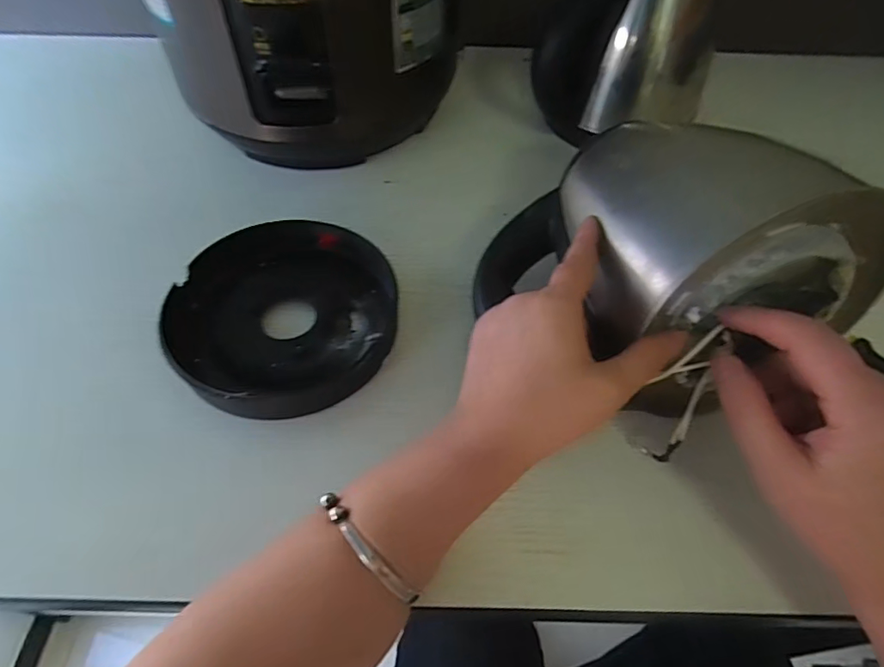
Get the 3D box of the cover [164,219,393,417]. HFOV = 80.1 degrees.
[{"bbox_3d":[-0.106,-0.017,0.361,0.143,0.026,0.150,39,62,24],"label":"cover"}]

